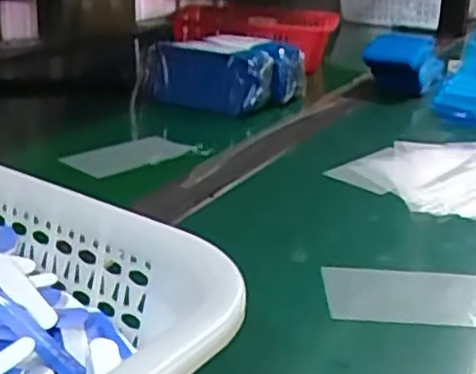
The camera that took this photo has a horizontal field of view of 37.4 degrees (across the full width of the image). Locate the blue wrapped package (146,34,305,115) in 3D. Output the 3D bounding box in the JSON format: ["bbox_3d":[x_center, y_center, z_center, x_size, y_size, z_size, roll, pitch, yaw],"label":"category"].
[{"bbox_3d":[-0.015,-0.127,0.764,0.135,0.063,0.120,14,25,29],"label":"blue wrapped package"}]

